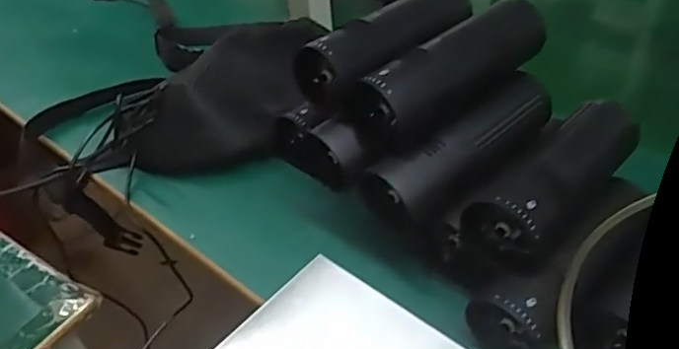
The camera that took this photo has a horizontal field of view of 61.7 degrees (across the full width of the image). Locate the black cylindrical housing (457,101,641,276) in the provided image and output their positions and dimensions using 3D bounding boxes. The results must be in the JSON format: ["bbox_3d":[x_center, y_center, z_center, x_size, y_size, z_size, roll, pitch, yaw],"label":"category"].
[{"bbox_3d":[0.163,-0.001,0.414,0.183,0.070,0.063,-33,49,-28],"label":"black cylindrical housing"}]

